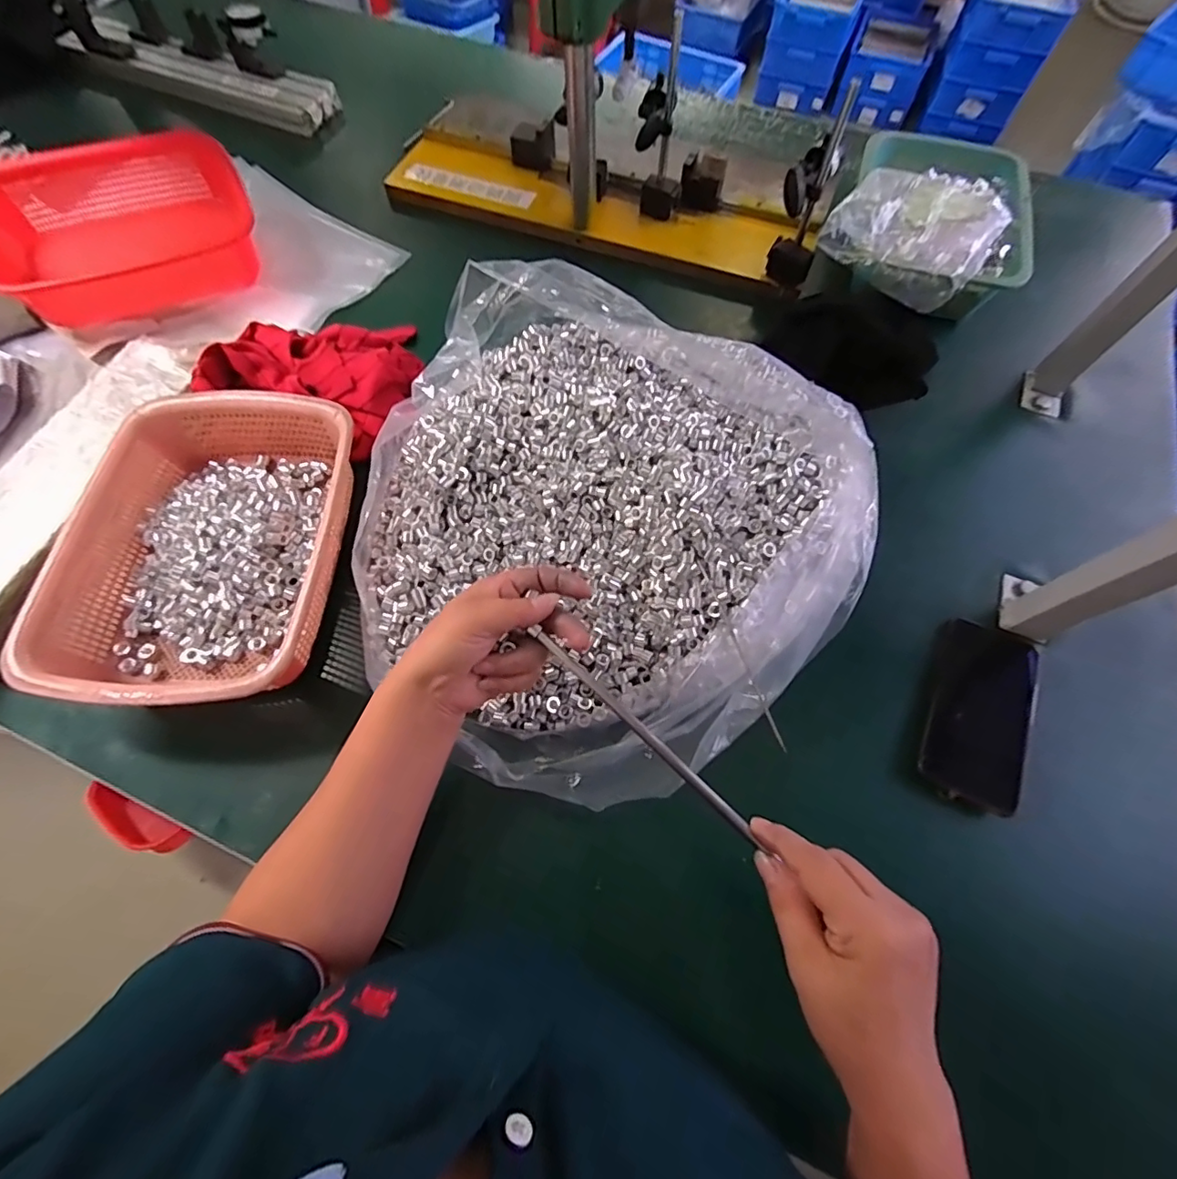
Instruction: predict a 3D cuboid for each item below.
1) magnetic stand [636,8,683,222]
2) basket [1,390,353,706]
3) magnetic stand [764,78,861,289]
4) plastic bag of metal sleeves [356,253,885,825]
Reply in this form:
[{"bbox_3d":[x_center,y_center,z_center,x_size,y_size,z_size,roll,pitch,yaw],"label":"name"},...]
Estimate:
[{"bbox_3d":[0.093,-0.567,0.654,0.063,0.173,0.071,6,66,2],"label":"magnetic stand"},{"bbox_3d":[-0.332,-0.041,0.477,0.214,0.071,0.296,0,66,-1],"label":"basket"},{"bbox_3d":[0.249,-0.444,0.593,0.060,0.179,0.060,21,67,8],"label":"magnetic stand"},{"bbox_3d":[0.015,-0.067,0.449,0.440,0.116,0.462,15,74,8],"label":"plastic bag of metal sleeves"}]

